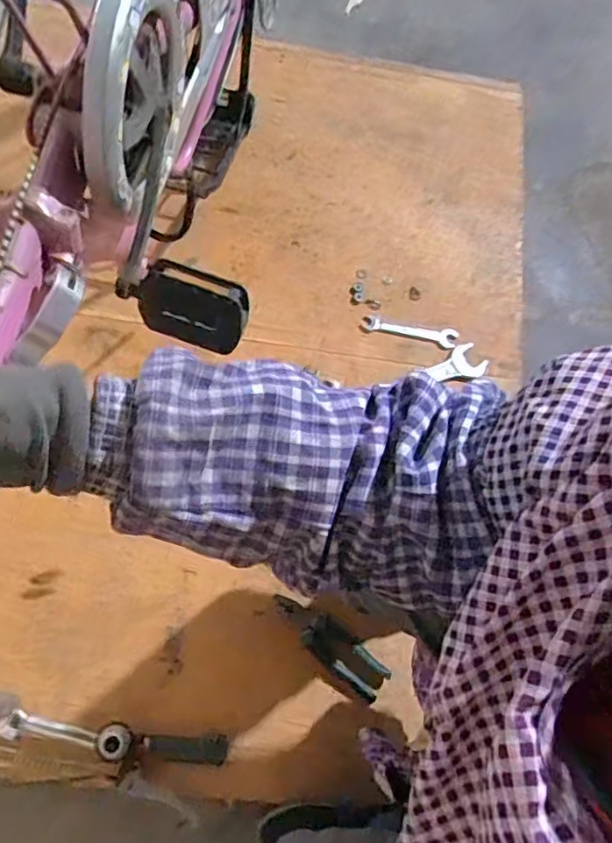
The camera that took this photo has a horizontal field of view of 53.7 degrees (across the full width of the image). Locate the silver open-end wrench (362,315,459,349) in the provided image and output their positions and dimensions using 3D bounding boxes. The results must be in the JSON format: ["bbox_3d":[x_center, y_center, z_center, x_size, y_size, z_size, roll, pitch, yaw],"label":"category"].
[{"bbox_3d":[0.176,-0.154,1.010,0.155,0.004,0.035,12,78,-4],"label":"silver open-end wrench"}]

